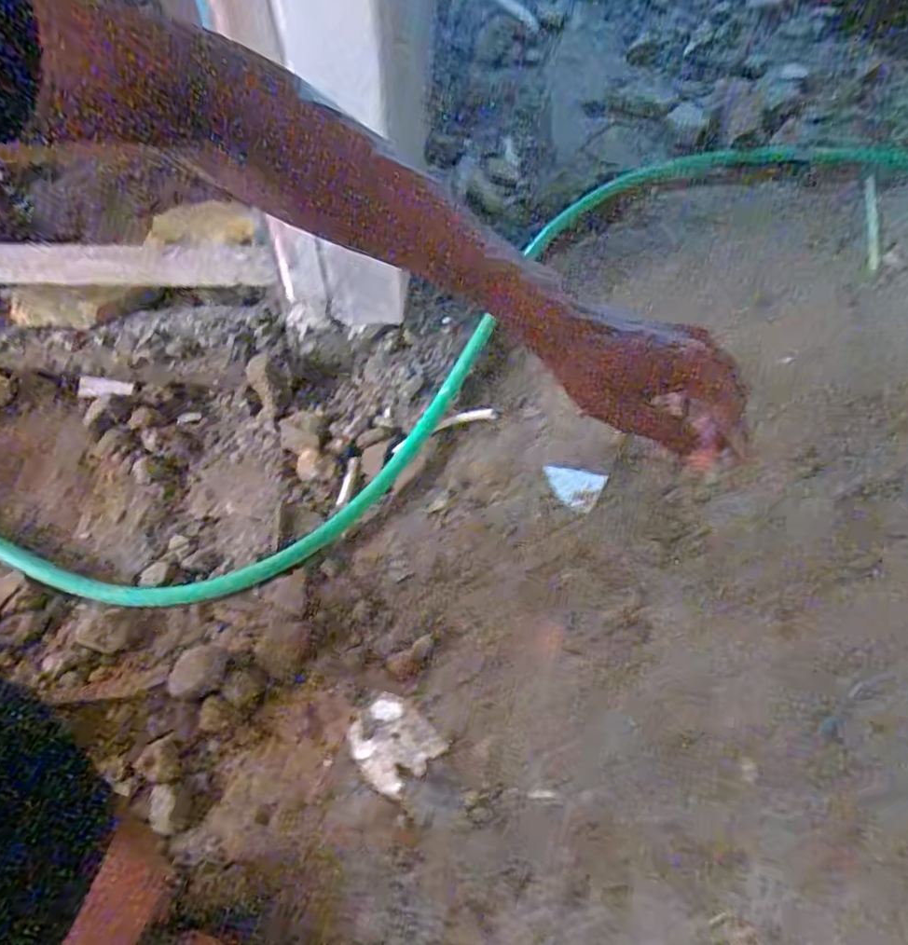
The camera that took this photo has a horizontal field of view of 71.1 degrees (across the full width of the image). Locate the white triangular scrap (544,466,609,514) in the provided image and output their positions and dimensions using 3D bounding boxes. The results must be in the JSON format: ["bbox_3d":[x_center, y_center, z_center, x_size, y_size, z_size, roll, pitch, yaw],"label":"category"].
[{"bbox_3d":[0.133,0.017,0.717,0.067,0.004,0.047,12,73,14],"label":"white triangular scrap"}]

